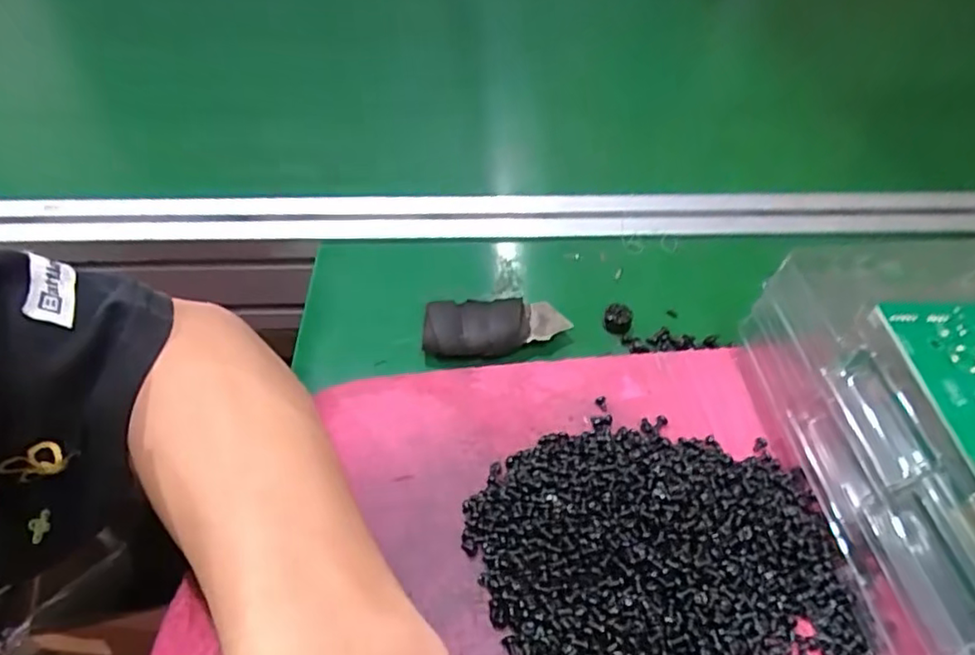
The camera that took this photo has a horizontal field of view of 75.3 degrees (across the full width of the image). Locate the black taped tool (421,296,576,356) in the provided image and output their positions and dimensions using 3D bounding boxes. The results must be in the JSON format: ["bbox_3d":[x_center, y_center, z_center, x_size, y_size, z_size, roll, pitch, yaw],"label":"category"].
[{"bbox_3d":[0.004,-0.001,0.315,0.070,0.015,0.025,-9,47,-2],"label":"black taped tool"}]

